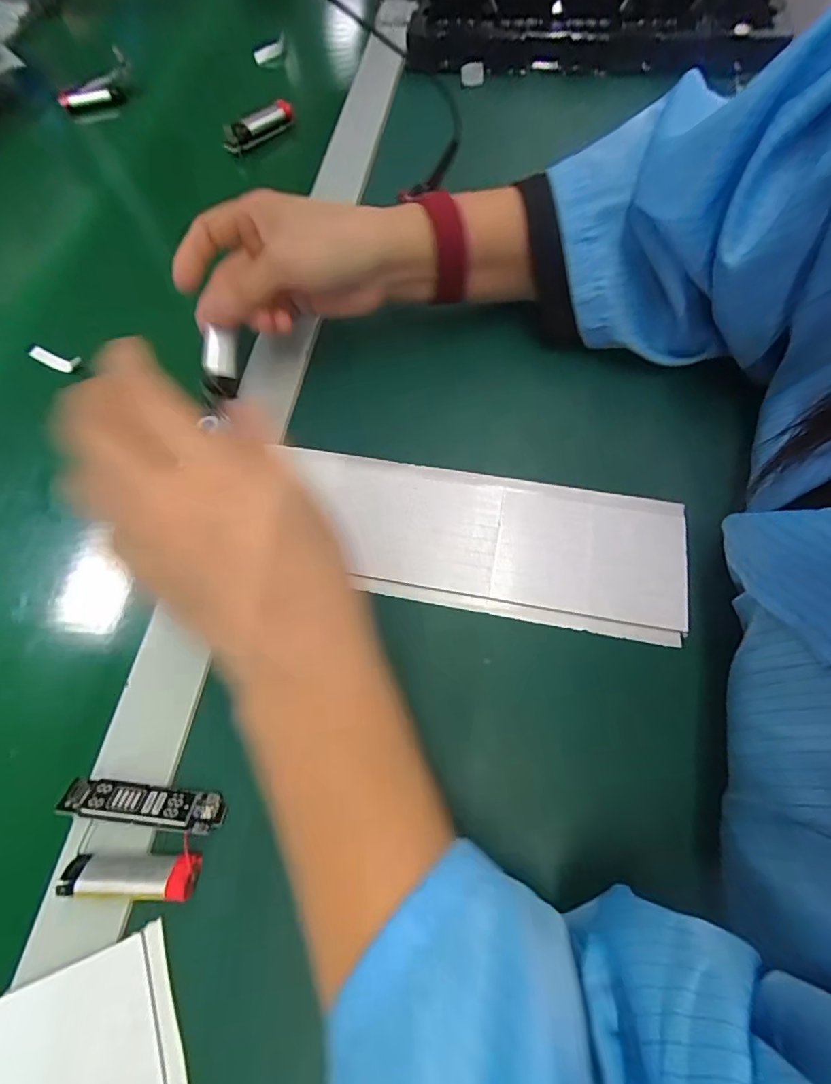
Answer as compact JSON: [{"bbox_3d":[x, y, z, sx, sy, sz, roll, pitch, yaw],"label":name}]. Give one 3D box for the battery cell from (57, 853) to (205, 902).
[{"bbox_3d":[-0.122,0.142,0.211,0.058,0.010,0.014,0,66,2],"label":"battery cell"}]

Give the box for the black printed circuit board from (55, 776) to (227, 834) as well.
[{"bbox_3d":[-0.120,0.116,0.218,0.067,0.010,0.015,5,66,4],"label":"black printed circuit board"}]

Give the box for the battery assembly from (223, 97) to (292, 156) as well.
[{"bbox_3d":[-0.136,-0.365,0.433,0.067,0.022,0.019,-37,70,-13],"label":"battery assembly"}]

